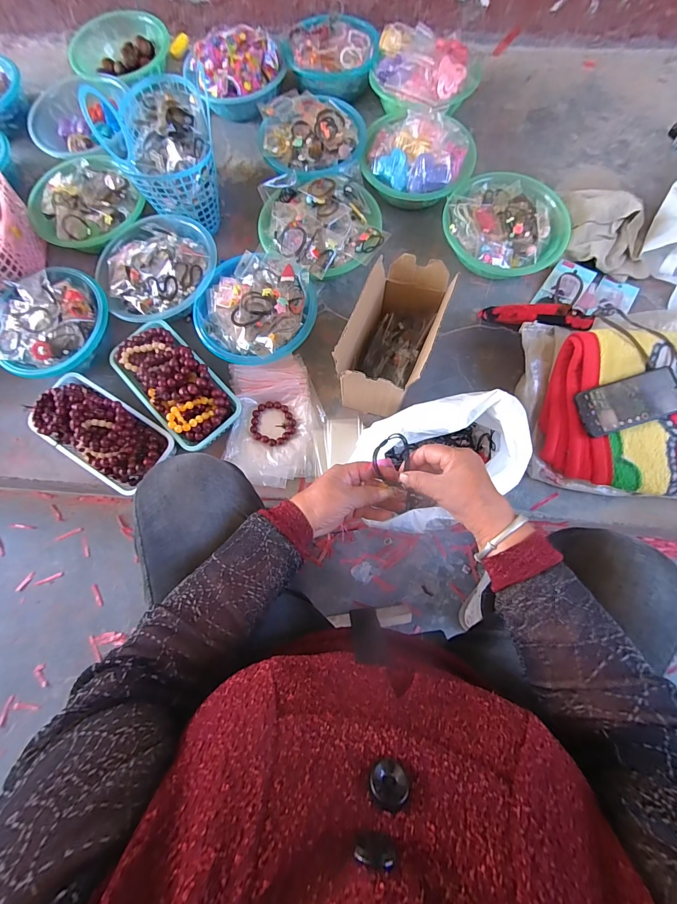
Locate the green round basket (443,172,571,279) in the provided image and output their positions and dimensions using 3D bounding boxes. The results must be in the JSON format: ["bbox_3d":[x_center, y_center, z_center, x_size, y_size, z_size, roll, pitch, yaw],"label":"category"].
[{"bbox_3d":[0.323,-0.454,0.747,0.228,0.085,0.208,0,75,2],"label":"green round basket"}]

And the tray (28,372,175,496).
[{"bbox_3d":[-0.428,-0.039,0.640,0.261,0.075,0.131,31,78,9],"label":"tray"}]

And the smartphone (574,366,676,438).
[{"bbox_3d":[0.477,-0.082,0.599,0.170,0.018,0.079,-15,75,-2],"label":"smartphone"}]

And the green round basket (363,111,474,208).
[{"bbox_3d":[0.169,-0.614,0.771,0.216,0.083,0.191,15,76,6],"label":"green round basket"}]

